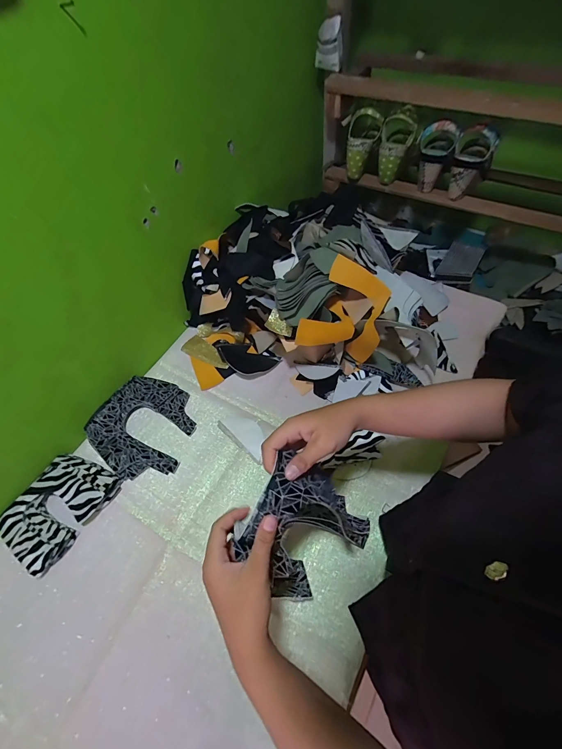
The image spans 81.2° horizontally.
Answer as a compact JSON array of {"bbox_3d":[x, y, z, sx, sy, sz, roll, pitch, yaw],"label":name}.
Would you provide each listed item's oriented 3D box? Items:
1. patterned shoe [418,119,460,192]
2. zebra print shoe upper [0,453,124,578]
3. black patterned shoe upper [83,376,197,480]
[{"bbox_3d":[0.353,-0.507,0.757,0.080,0.127,0.117,19,61,15],"label":"patterned shoe"},{"bbox_3d":[-0.384,0.228,0.566,0.131,0.033,0.174,24,62,18],"label":"zebra print shoe upper"},{"bbox_3d":[-0.262,0.099,0.638,0.194,0.030,0.185,28,63,19],"label":"black patterned shoe upper"}]

